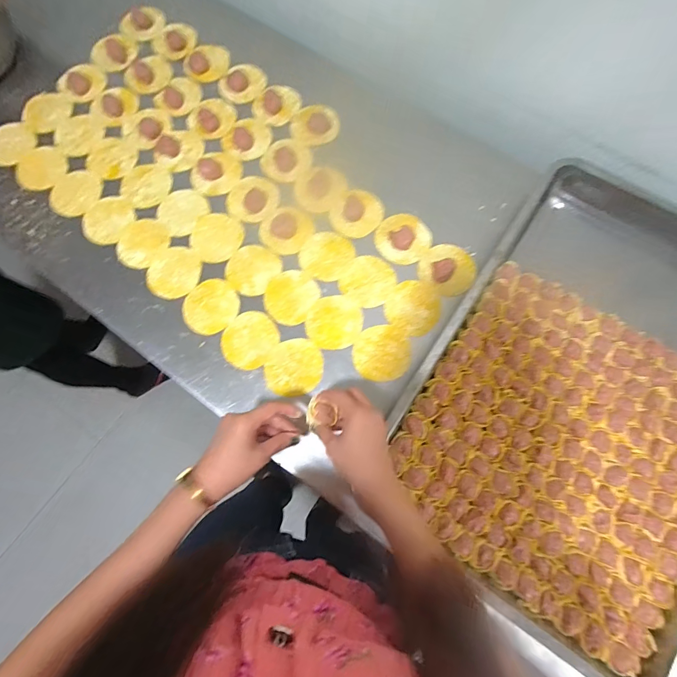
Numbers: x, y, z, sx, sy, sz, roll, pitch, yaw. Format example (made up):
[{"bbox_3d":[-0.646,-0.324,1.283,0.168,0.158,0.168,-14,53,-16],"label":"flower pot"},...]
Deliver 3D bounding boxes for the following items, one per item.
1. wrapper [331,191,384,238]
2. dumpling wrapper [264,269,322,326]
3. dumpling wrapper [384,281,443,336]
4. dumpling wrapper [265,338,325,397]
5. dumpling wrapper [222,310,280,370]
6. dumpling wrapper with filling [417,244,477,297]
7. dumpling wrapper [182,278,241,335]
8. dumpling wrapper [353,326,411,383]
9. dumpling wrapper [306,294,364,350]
[{"bbox_3d":[0.032,-0.200,0.578,0.085,0.020,0.072,-40,80,-9],"label":"wrapper"},{"bbox_3d":[-0.074,-0.064,0.554,0.076,0.004,0.083,0,76,0],"label":"dumpling wrapper"},{"bbox_3d":[0.112,-0.047,0.544,0.079,0.006,0.078,33,78,8],"label":"dumpling wrapper"},{"bbox_3d":[-0.064,0.041,0.528,0.083,0.006,0.080,-9,76,-6],"label":"dumpling wrapper"},{"bbox_3d":[-0.131,0.002,0.539,0.077,0.004,0.084,0,76,0],"label":"dumpling wrapper"},{"bbox_3d":[0.169,-0.108,0.553,0.082,0.014,0.080,0,76,0],"label":"dumpling wrapper with filling"},{"bbox_3d":[-0.193,-0.049,0.553,0.085,0.004,0.080,0,77,-2],"label":"dumpling wrapper"},{"bbox_3d":[0.064,0.021,0.528,0.080,0.004,0.083,0,76,0],"label":"dumpling wrapper"},{"bbox_3d":[-0.005,-0.025,0.543,0.080,0.004,0.083,0,76,0],"label":"dumpling wrapper"}]

